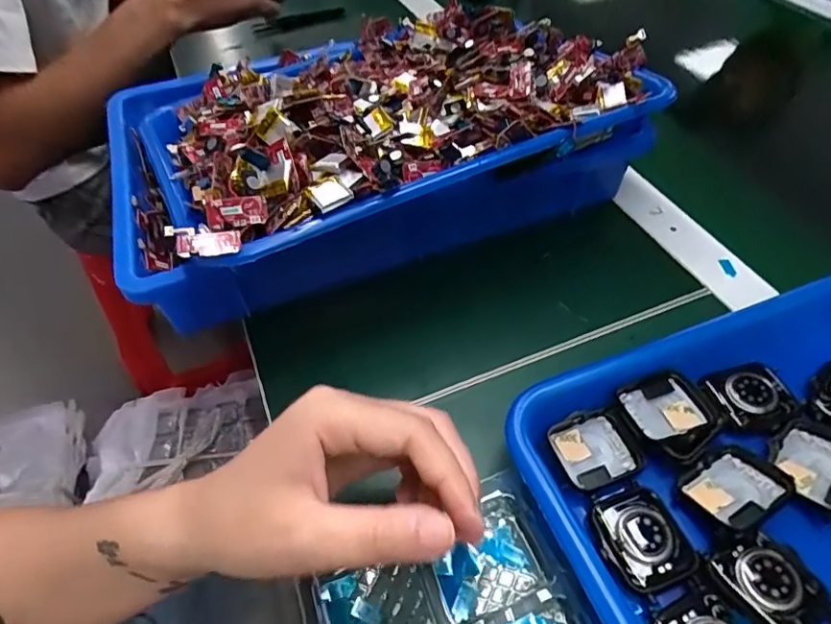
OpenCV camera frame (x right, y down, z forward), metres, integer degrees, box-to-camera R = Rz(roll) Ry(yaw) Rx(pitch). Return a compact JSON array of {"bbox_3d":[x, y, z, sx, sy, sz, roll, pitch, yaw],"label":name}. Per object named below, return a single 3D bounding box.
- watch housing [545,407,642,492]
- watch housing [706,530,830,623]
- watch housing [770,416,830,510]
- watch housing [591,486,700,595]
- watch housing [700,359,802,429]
[{"bbox_3d":[0.091,0.068,0.269,0.042,0.010,0.036,-17,51,-12],"label":"watch housing"},{"bbox_3d":[0.149,0.113,0.225,0.036,0.012,0.037,-19,52,-14],"label":"watch housing"},{"bbox_3d":[0.193,0.072,0.259,0.038,0.010,0.036,-33,57,-24],"label":"watch housing"},{"bbox_3d":[0.101,0.100,0.241,0.037,0.011,0.040,-15,51,-11],"label":"watch housing"},{"bbox_3d":[0.175,0.044,0.283,0.044,0.009,0.035,-10,50,-7],"label":"watch housing"}]

